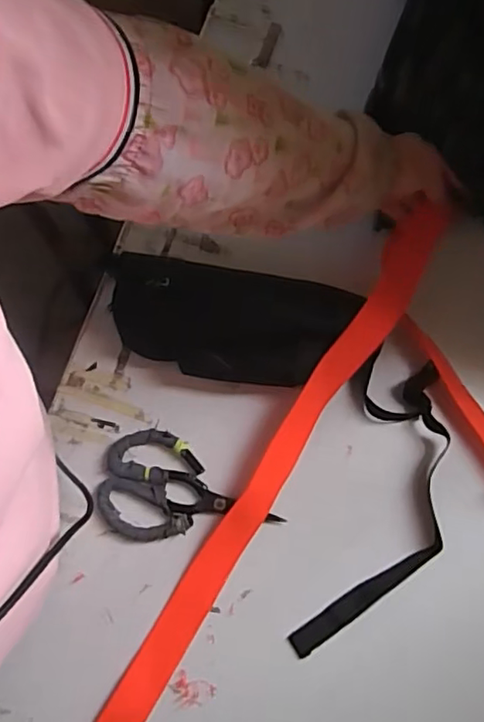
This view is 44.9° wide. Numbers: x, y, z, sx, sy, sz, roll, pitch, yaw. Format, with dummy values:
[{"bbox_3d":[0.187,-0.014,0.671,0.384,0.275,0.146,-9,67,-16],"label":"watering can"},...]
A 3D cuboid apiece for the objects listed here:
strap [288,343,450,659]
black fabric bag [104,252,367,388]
[{"bbox_3d":[0.145,0.149,0.589,0.112,0.021,0.307,18,77,3],"label":"strap"},{"bbox_3d":[-0.013,-0.041,0.598,0.273,0.082,0.116,10,76,1],"label":"black fabric bag"}]

